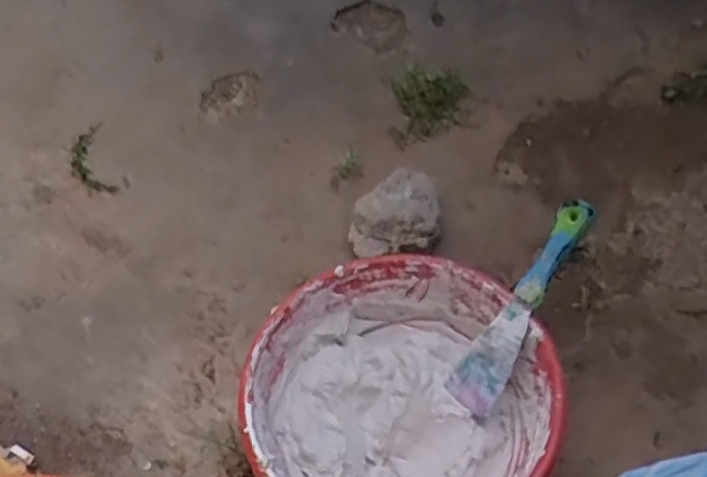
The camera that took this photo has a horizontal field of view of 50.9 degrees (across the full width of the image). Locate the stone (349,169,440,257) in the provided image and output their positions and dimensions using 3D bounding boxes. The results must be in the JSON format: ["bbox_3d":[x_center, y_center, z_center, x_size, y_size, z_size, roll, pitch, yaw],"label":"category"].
[{"bbox_3d":[0.045,-0.024,0.798,0.095,0.062,0.080,-1,52,2],"label":"stone"}]

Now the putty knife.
[{"bbox_3d":[0.145,0.058,0.642,0.044,0.021,0.200,32,97,24],"label":"putty knife"}]

